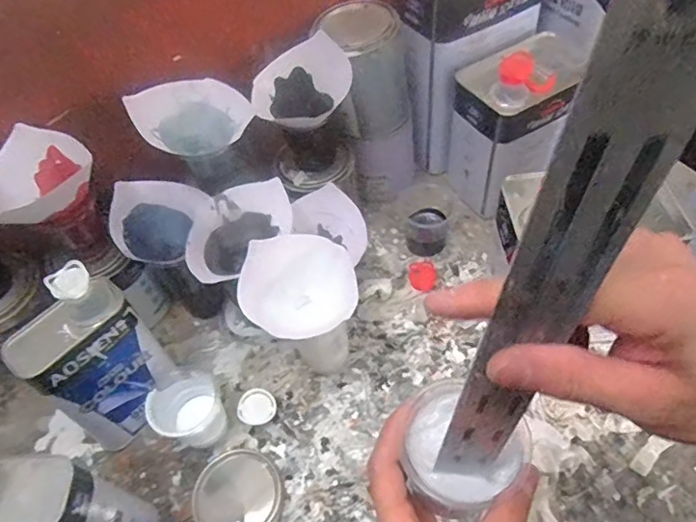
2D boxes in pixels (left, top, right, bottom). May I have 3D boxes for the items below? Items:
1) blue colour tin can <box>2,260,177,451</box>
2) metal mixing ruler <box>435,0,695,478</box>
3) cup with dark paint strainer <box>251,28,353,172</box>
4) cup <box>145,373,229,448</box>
[{"bbox_3d":[-0.259,0.110,0.575,0.067,0.224,0.117,33,63,25],"label":"blue colour tin can"},{"bbox_3d":[0.066,0.015,0.191,0.036,0.278,0.004,3,49,0],"label":"metal mixing ruler"},{"bbox_3d":[-0.050,-0.176,0.657,0.114,0.136,0.097,-10,54,-2],"label":"cup with dark paint strainer"},{"bbox_3d":[-0.173,0.170,0.597,0.067,0.066,0.068,-2,54,3],"label":"cup"}]

